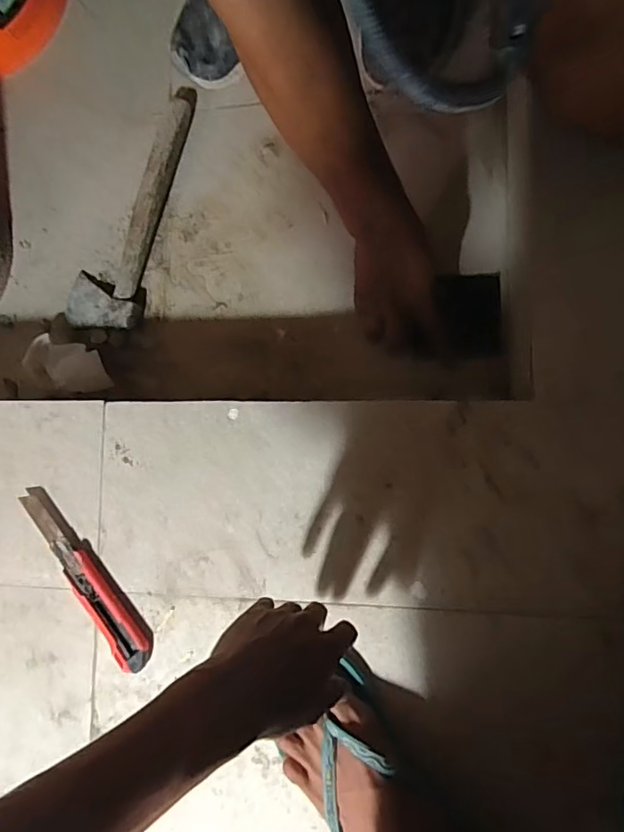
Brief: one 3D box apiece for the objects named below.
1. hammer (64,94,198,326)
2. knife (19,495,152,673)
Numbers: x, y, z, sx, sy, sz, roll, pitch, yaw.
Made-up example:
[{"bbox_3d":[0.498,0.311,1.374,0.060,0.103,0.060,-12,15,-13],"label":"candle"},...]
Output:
[{"bbox_3d":[-0.240,-0.277,0.679,0.105,0.031,0.333,13,87,11],"label":"hammer"},{"bbox_3d":[-0.232,0.166,0.529,0.037,0.015,0.206,-42,82,4],"label":"knife"}]

